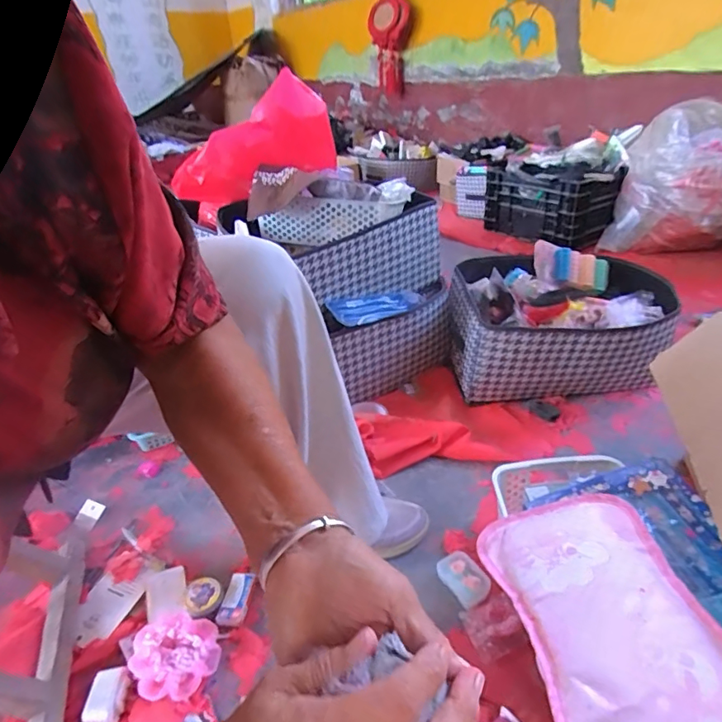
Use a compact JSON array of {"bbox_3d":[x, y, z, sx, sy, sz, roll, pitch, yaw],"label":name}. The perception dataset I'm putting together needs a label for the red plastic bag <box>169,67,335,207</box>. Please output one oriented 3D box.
[{"bbox_3d":[-0.221,-0.420,0.992,0.330,0.179,0.059,-29,33,2],"label":"red plastic bag"}]

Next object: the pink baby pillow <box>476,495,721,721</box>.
[{"bbox_3d":[0.245,0.246,0.481,0.176,0.040,0.284,-9,31,-7],"label":"pink baby pillow"}]

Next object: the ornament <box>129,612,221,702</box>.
[{"bbox_3d":[-0.217,0.345,0.574,0.091,0.039,0.089,-4,31,2],"label":"ornament"}]

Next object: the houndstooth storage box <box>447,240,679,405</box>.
[{"bbox_3d":[0.407,-0.100,1.055,0.429,0.216,0.392,-4,31,1],"label":"houndstooth storage box"}]

